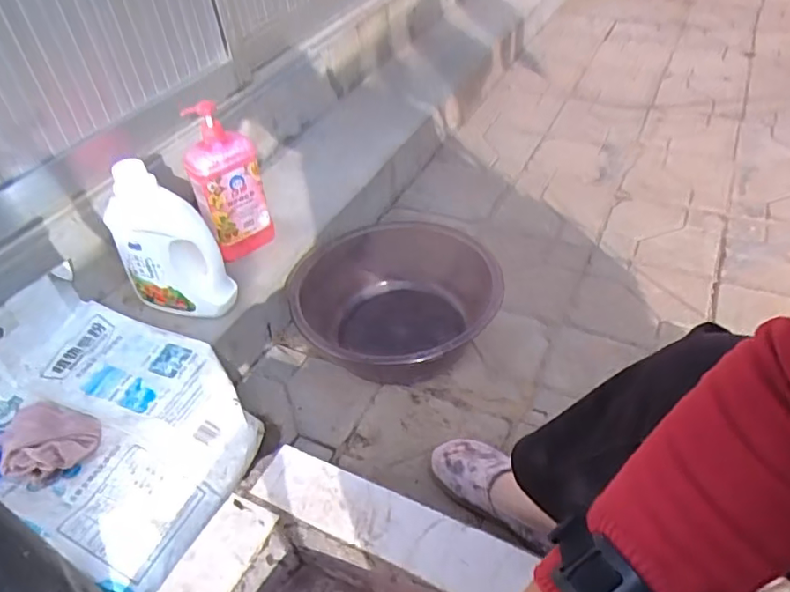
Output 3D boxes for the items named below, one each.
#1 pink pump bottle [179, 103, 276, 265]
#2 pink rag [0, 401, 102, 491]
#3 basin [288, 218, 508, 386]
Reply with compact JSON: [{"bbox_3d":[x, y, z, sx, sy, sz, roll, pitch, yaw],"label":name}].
[{"bbox_3d":[-0.291,-0.192,1.034,0.118,0.270,0.065,-17,43,-12],"label":"pink pump bottle"},{"bbox_3d":[-0.476,0.189,0.796,0.129,0.043,0.115,31,54,34],"label":"pink rag"},{"bbox_3d":[0.005,0.022,1.056,0.327,0.141,0.344,-3,42,3],"label":"basin"}]

